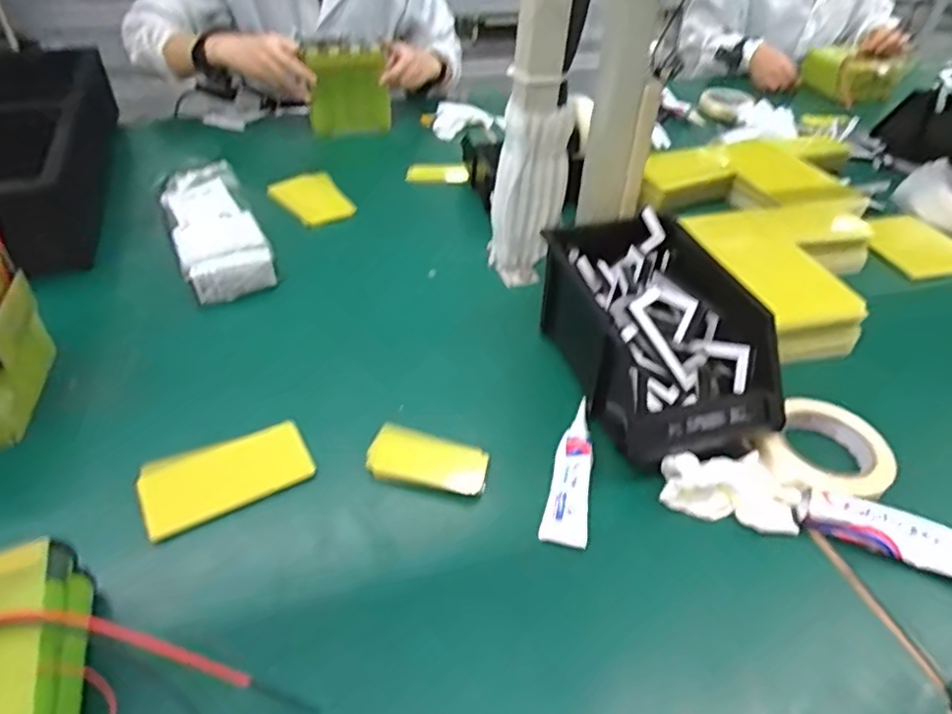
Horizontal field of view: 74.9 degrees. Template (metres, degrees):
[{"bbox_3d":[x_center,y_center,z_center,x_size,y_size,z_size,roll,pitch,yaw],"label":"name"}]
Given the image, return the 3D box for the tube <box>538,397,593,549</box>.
[{"bbox_3d":[0.087,0.100,0.561,0.037,0.016,0.148,10,43,7],"label":"tube"}]

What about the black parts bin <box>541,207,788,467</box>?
[{"bbox_3d":[0.188,-0.023,0.635,0.186,0.114,0.253,-7,43,-11],"label":"black parts bin"}]

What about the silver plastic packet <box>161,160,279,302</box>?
[{"bbox_3d":[-0.351,-0.172,0.831,0.108,0.053,0.267,-17,46,-21],"label":"silver plastic packet"}]

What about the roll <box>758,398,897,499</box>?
[{"bbox_3d":[0.322,0.088,0.587,0.112,0.036,0.109,2,42,-2],"label":"roll"}]

